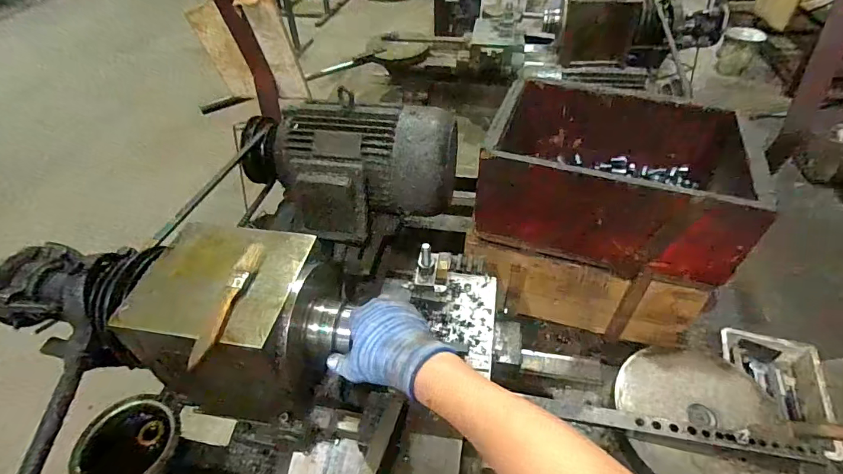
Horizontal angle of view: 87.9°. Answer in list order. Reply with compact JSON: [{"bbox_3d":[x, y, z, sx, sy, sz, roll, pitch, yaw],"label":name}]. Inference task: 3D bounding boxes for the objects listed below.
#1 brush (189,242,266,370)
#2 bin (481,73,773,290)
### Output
[{"bbox_3d":[-0.196,0.062,0.449,0.020,0.013,0.147,5,45,7],"label":"brush"},{"bbox_3d":[0.286,-0.097,0.664,0.346,0.150,0.258,15,47,17],"label":"bin"}]

